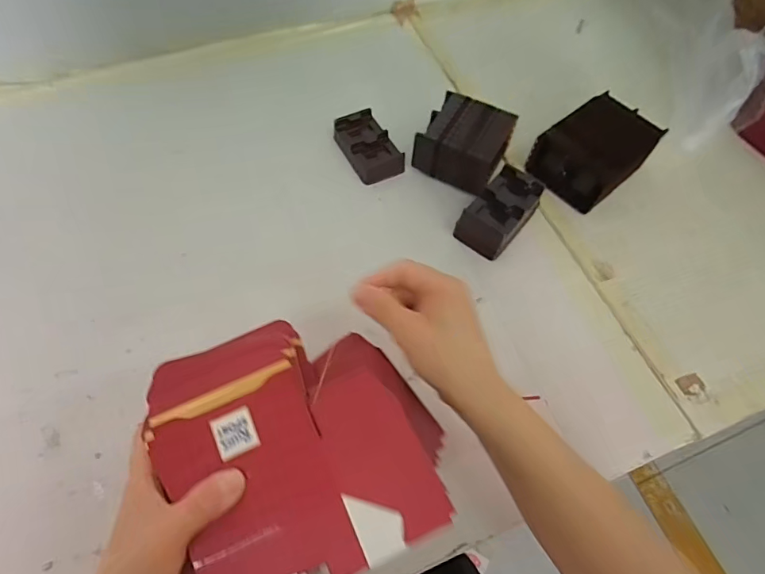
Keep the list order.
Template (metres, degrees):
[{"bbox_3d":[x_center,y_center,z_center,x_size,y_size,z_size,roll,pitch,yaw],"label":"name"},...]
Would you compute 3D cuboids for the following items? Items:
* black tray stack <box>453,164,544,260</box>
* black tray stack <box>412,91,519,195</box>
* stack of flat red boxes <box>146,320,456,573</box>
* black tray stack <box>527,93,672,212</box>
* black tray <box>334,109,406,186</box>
[{"bbox_3d":[0.130,-0.085,0.509,0.057,0.043,0.096,37,66,15],"label":"black tray stack"},{"bbox_3d":[0.098,-0.169,0.546,0.094,0.059,0.103,29,64,11],"label":"black tray stack"},{"bbox_3d":[-0.056,0.105,0.310,0.170,0.056,0.171,-22,66,-14],"label":"stack of flat red boxes"},{"bbox_3d":[0.256,-0.165,0.551,0.133,0.057,0.100,-38,70,-20],"label":"black tray stack"},{"bbox_3d":[-0.017,-0.175,0.561,0.056,0.026,0.092,-26,67,-16],"label":"black tray"}]

